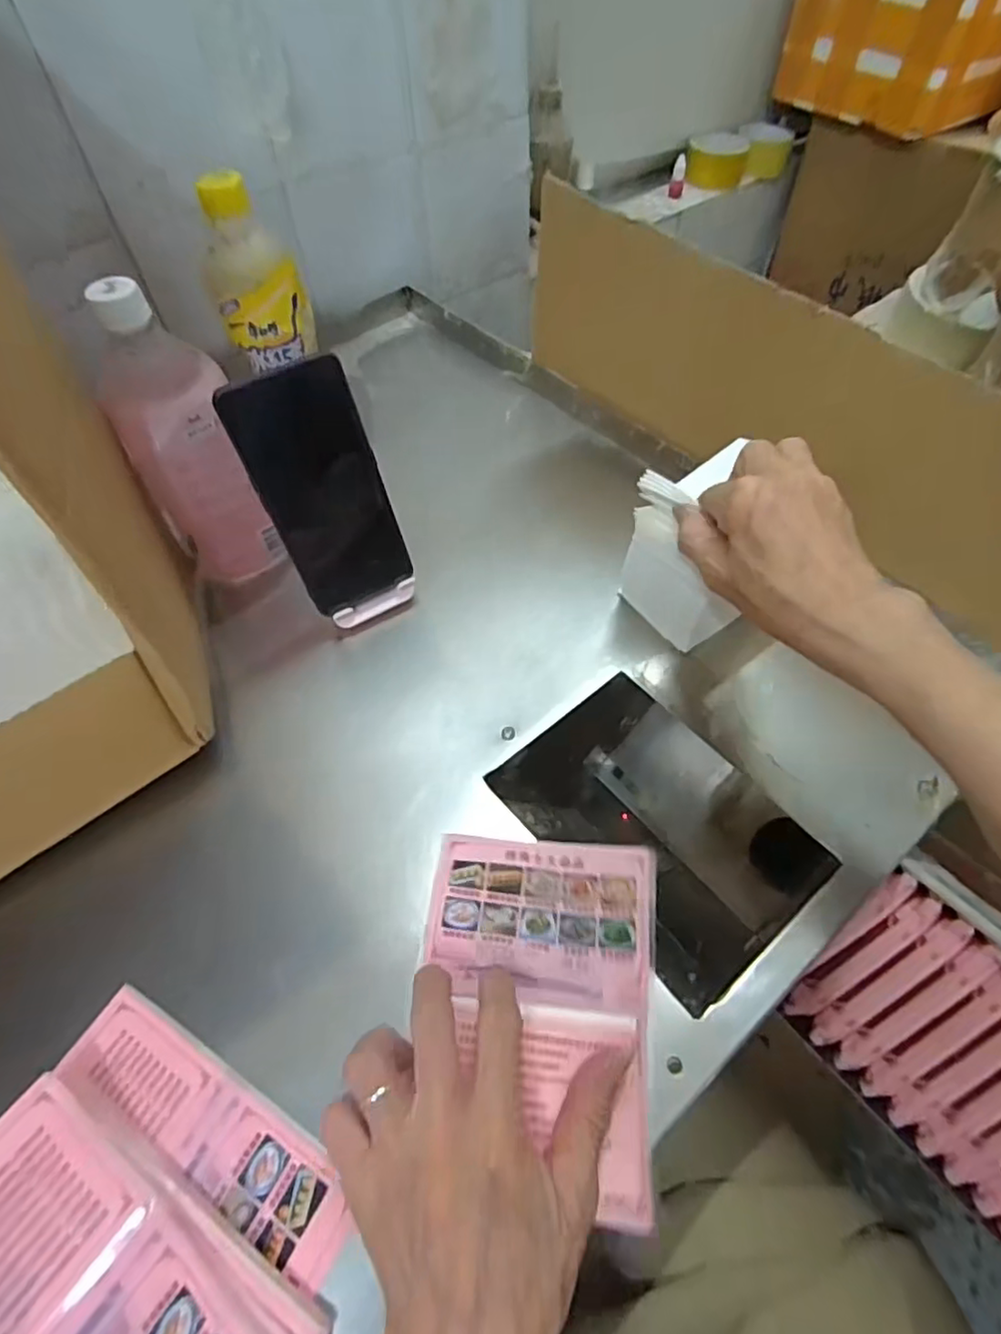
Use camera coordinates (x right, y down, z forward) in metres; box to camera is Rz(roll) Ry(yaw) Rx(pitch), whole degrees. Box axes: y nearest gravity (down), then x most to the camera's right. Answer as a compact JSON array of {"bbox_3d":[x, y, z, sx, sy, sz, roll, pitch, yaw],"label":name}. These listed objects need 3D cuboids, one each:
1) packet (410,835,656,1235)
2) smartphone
[{"bbox_3d":[0.016,0.165,0.312,0.121,0.018,0.159,6,56,7],"label":"packet"},{"bbox_3d":[-0.113,-0.112,0.401,0.077,0.157,0.006,-31,44,-18],"label":"smartphone"}]

